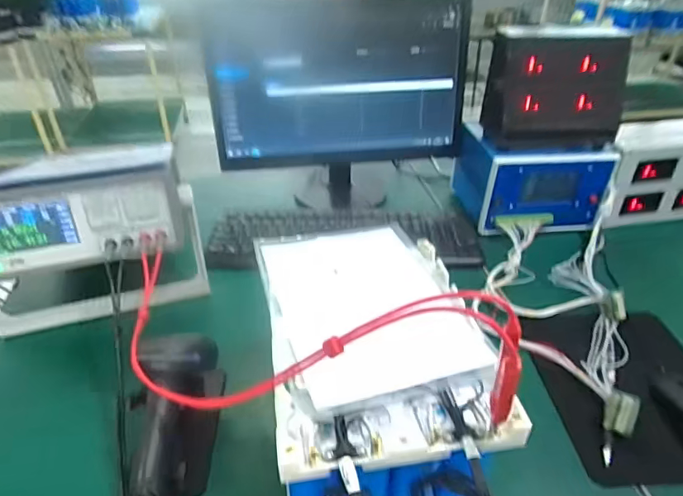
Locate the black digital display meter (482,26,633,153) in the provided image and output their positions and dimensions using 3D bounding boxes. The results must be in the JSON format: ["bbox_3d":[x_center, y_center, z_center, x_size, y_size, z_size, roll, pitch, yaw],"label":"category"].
[{"bbox_3d":[0.330,-0.247,0.718,0.180,0.175,0.096,-4,36,-6],"label":"black digital display meter"}]

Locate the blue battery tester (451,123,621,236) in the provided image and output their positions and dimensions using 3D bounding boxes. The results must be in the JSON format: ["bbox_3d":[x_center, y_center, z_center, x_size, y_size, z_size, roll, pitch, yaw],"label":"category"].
[{"bbox_3d":[0.323,-0.131,0.808,0.203,0.133,0.176,-4,36,-6],"label":"blue battery tester"}]

